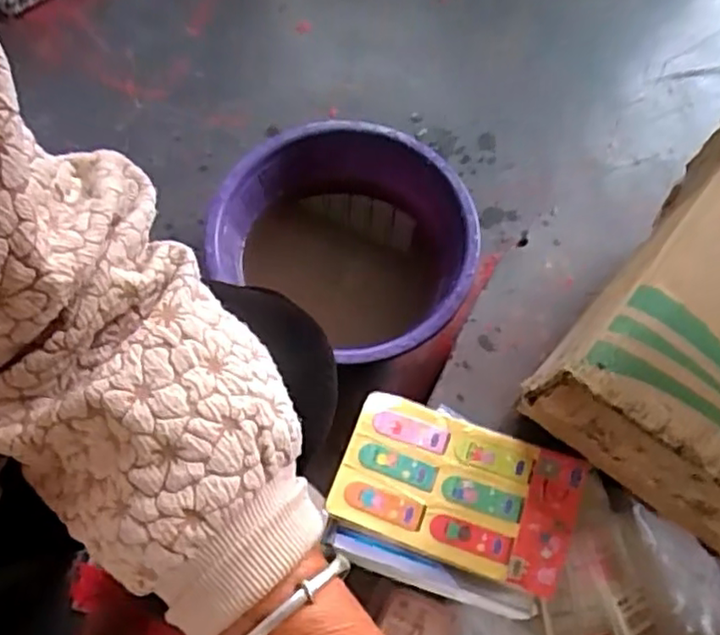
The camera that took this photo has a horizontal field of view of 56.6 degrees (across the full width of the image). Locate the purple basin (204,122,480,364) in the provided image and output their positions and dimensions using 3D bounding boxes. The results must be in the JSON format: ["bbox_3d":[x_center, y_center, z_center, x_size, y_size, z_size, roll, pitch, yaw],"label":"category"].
[{"bbox_3d":[-0.009,-0.086,0.781,0.293,0.118,0.281,38,71,13],"label":"purple basin"}]

